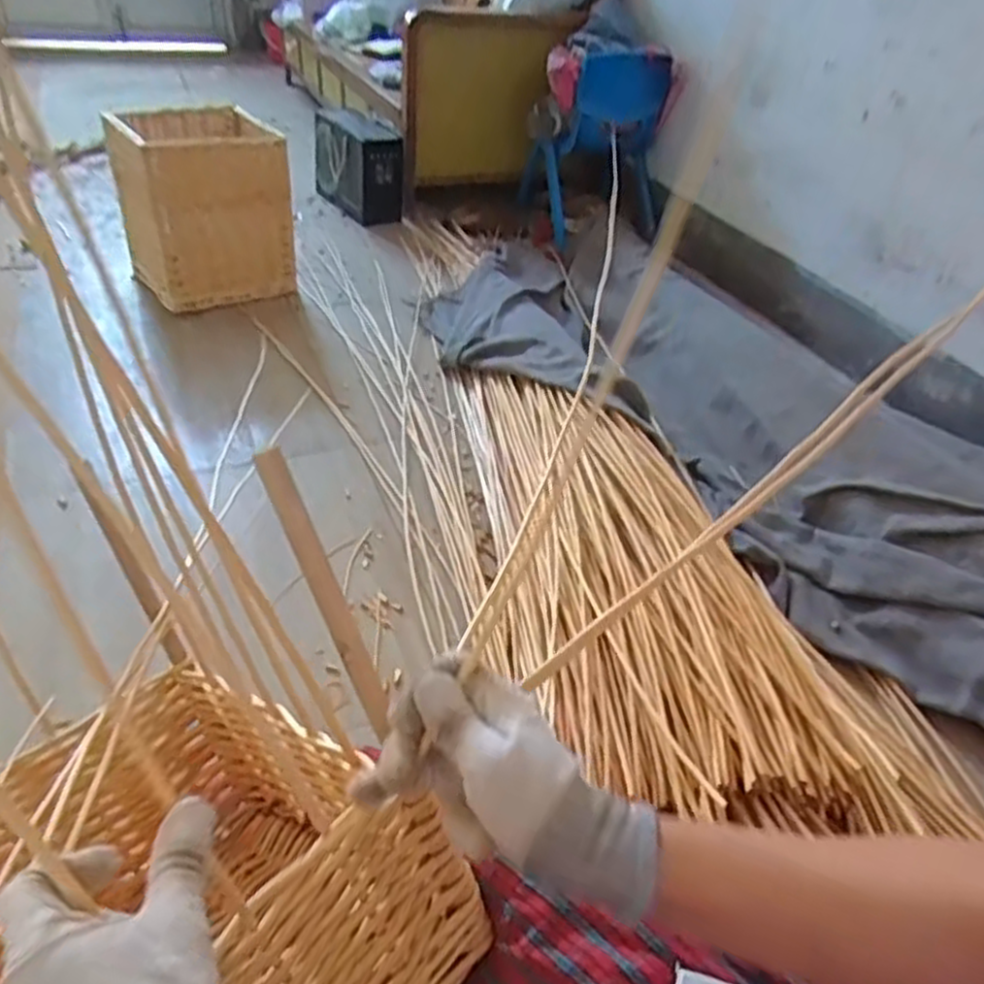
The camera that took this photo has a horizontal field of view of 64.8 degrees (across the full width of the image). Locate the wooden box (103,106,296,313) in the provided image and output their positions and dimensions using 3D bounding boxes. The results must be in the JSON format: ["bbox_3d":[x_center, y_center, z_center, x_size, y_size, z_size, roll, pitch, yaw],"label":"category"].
[{"bbox_3d":[-0.648,-0.641,1.770,0.311,0.373,0.329,-26,48,-33],"label":"wooden box"}]

